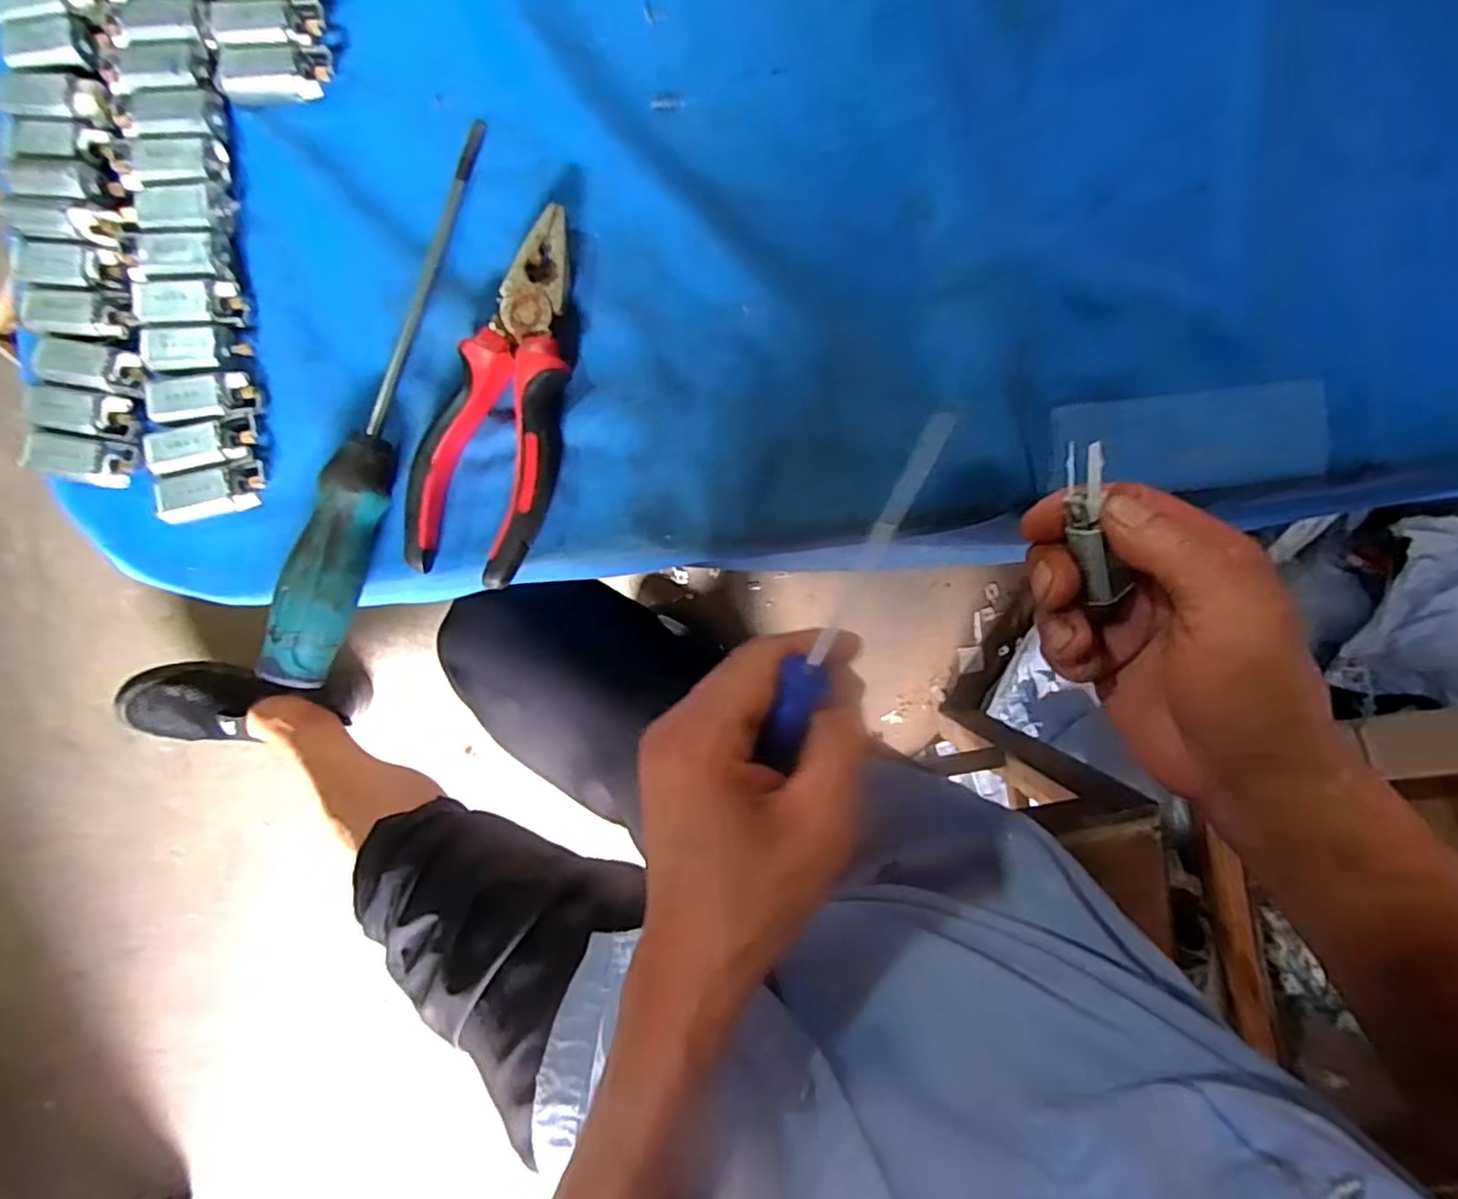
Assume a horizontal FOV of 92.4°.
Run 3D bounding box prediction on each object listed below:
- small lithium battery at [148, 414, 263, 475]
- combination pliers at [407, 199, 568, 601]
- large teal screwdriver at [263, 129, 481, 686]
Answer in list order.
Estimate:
[{"bbox_3d":[-0.228,-0.065,0.302,0.045,0.009,0.020,-15,89,2],"label":"small lithium battery"},{"bbox_3d":[-0.096,-0.085,0.298,0.052,0.018,0.152,15,90,2],"label":"combination pliers"},{"bbox_3d":[-0.150,-0.067,0.293,0.028,0.029,0.217,17,90,2],"label":"large teal screwdriver"}]

